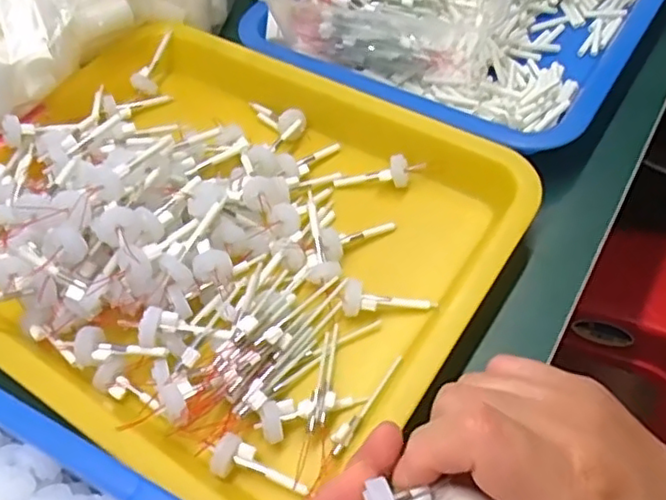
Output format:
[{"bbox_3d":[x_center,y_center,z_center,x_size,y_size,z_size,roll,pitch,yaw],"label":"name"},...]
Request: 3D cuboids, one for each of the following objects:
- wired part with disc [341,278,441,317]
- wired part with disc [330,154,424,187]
[{"bbox_3d":[0.031,0.029,0.357,0.051,0.015,0.015,5,54,-10],"label":"wired part with disc"},{"bbox_3d":[0.030,-0.048,0.411,0.058,0.018,0.016,-10,54,14],"label":"wired part with disc"}]

